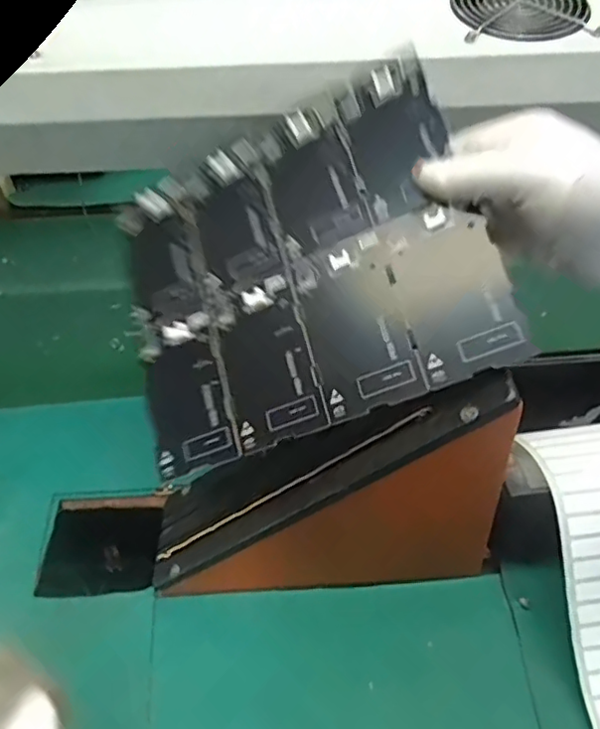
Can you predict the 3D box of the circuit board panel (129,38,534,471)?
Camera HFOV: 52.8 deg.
[{"bbox_3d":[-0.005,-0.058,0.368,0.220,0.018,0.198,-22,70,17],"label":"circuit board panel"}]

